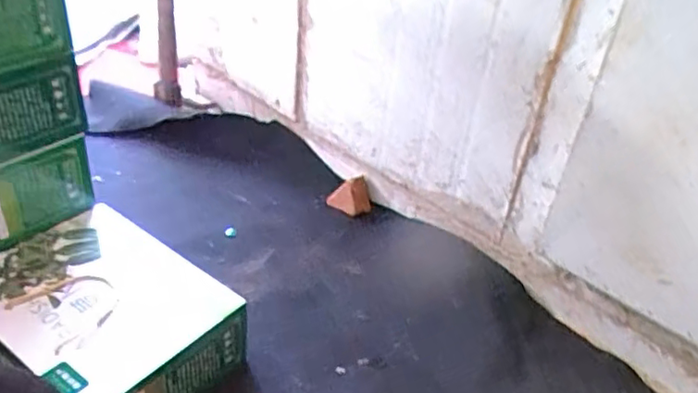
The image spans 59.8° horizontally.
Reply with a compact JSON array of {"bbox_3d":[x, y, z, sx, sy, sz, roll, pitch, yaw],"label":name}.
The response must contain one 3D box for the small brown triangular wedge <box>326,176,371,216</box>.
[{"bbox_3d":[-0.001,0.003,1.327,0.084,0.056,0.063,-6,36,-19],"label":"small brown triangular wedge"}]

